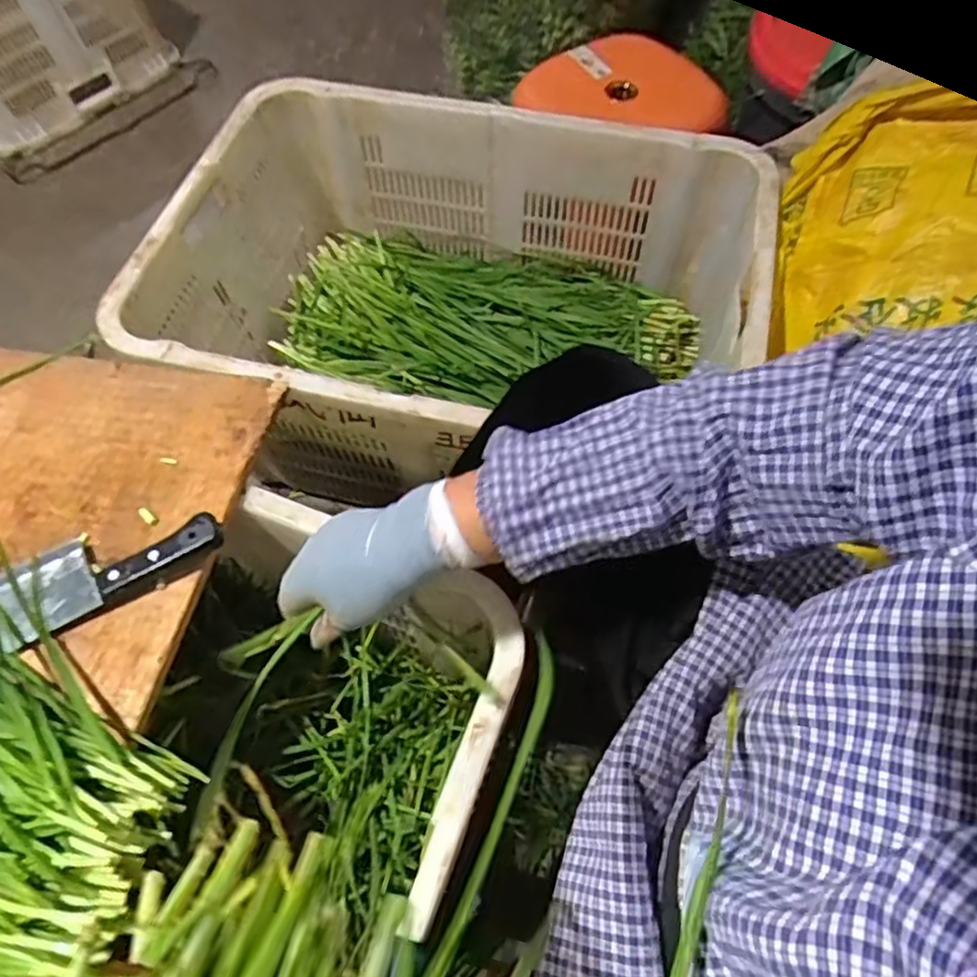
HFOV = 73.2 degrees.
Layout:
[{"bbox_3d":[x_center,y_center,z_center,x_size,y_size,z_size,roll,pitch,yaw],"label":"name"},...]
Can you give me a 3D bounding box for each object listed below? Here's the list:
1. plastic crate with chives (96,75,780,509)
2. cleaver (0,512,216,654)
[{"bbox_3d":[-0.021,-0.238,0.834,0.656,0.260,0.498,12,64,8],"label":"plastic crate with chives"},{"bbox_3d":[-0.321,0.068,0.520,0.206,0.021,0.066,-28,65,-12],"label":"cleaver"}]

